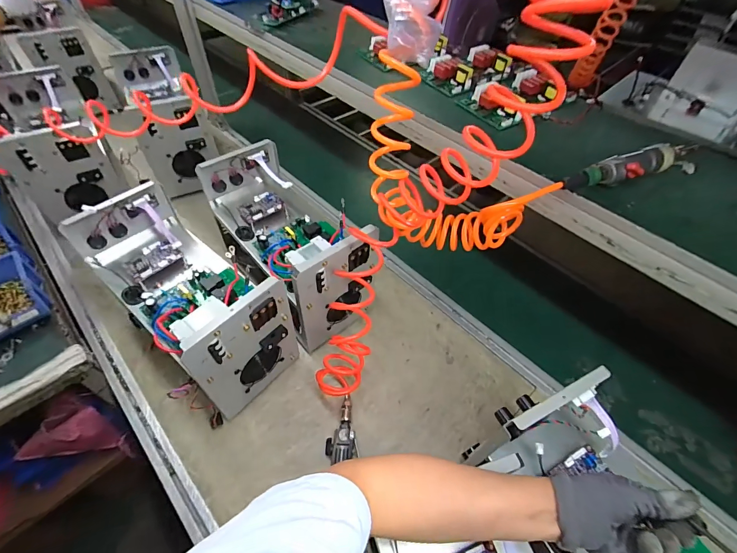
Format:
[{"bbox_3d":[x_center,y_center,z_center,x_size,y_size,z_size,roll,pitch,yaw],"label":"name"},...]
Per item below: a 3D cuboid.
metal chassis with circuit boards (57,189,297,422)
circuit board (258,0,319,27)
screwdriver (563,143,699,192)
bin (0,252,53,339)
[{"bbox_3d":[-0.332,0.045,0.682,0.384,0.275,0.183,36,57,23],"label":"metal chassis with circuit boards"},{"bbox_3d":[-0.203,-0.701,0.921,0.075,0.044,0.179,26,54,17],"label":"circuit board"},{"bbox_3d":[0.413,-0.168,0.541,0.276,0.043,0.048,-16,53,-16],"label":"screwdriver"},{"bbox_3d":[-0.773,0.045,0.757,0.129,0.073,0.193,-33,60,-27],"label":"bin"}]

